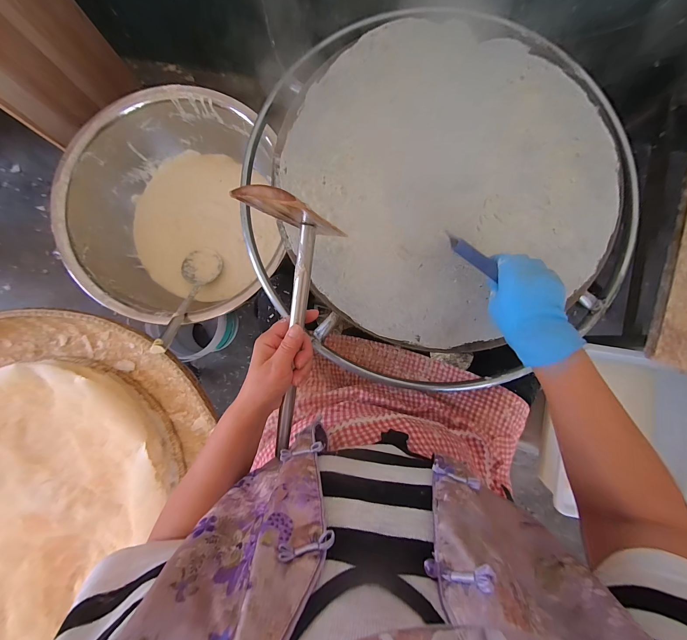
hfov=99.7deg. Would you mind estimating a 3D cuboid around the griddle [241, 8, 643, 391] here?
[{"bbox_3d":[0.153,-0.236,0.515,0.663,0.065,0.683,0,85,0],"label":"griddle"}]

